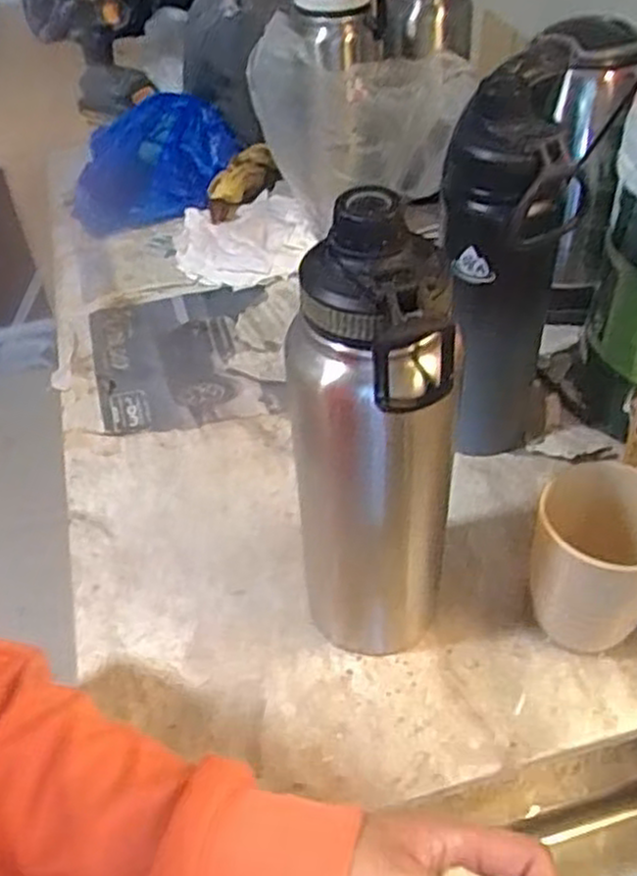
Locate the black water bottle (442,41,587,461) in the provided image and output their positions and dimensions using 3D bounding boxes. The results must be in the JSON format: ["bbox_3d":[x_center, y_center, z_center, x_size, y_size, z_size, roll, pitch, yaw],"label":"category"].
[{"bbox_3d":[0.128,-0.107,0.539,0.079,0.271,0.092,7,46,12],"label":"black water bottle"}]

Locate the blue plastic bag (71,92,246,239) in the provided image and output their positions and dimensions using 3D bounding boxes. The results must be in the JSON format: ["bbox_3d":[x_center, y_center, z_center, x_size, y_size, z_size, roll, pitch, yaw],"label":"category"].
[{"bbox_3d":[-0.192,-0.329,0.923,0.214,0.076,0.158,-18,46,-13],"label":"blue plastic bag"}]

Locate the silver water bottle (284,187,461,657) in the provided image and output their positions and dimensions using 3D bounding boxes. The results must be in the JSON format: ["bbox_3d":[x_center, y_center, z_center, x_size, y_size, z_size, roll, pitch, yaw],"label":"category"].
[{"bbox_3d":[0.029,0.018,0.411,0.077,0.279,0.065,-3,44,2],"label":"silver water bottle"}]

